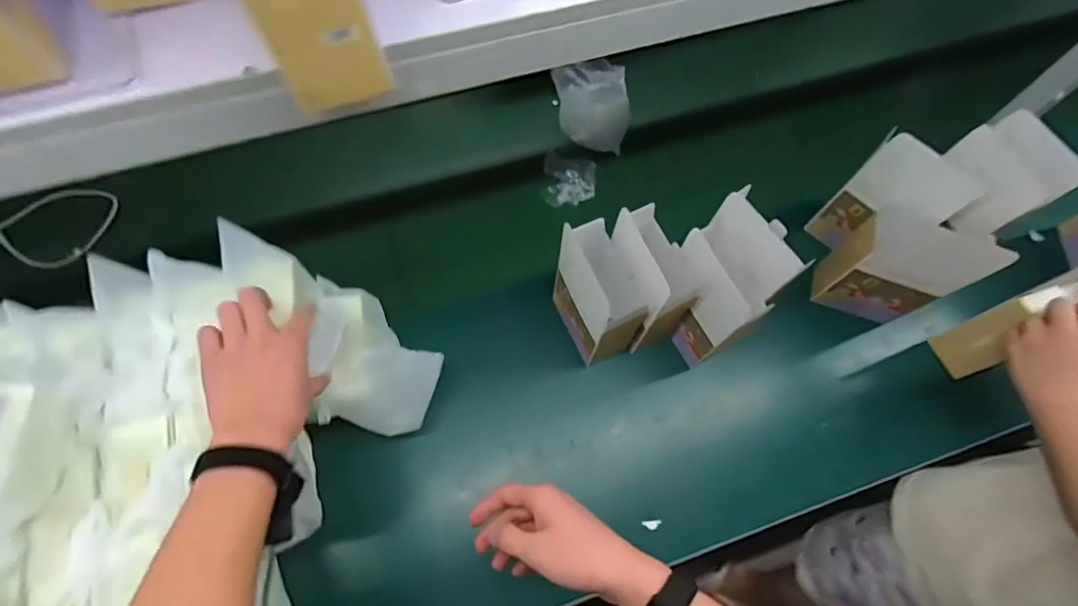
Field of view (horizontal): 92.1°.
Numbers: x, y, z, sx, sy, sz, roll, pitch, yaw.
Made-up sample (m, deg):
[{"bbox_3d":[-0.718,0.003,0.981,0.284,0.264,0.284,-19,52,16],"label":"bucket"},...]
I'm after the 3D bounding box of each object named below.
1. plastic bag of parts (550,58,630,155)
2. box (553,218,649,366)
[{"bbox_3d":[0.098,-0.347,0.915,0.120,0.032,0.180,-16,83,14],"label":"plastic bag of parts"},{"bbox_3d":[0.078,-0.006,0.683,0.079,0.200,0.121,-21,69,-10],"label":"box"}]

